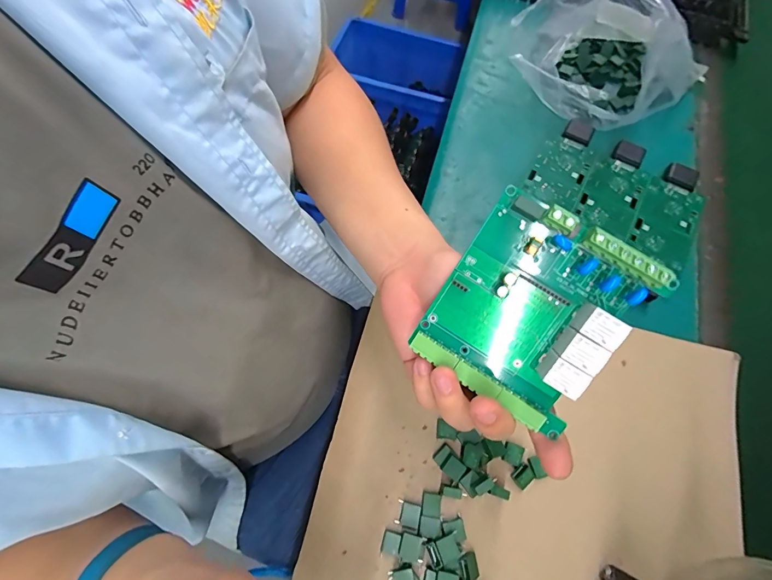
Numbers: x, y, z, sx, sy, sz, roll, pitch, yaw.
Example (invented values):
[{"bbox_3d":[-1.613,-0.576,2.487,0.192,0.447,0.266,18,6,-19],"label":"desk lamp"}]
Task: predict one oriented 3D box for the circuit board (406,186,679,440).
[{"bbox_3d":[0.084,0.013,0.222,0.099,0.022,0.112,33,104,14],"label":"circuit board"}]

